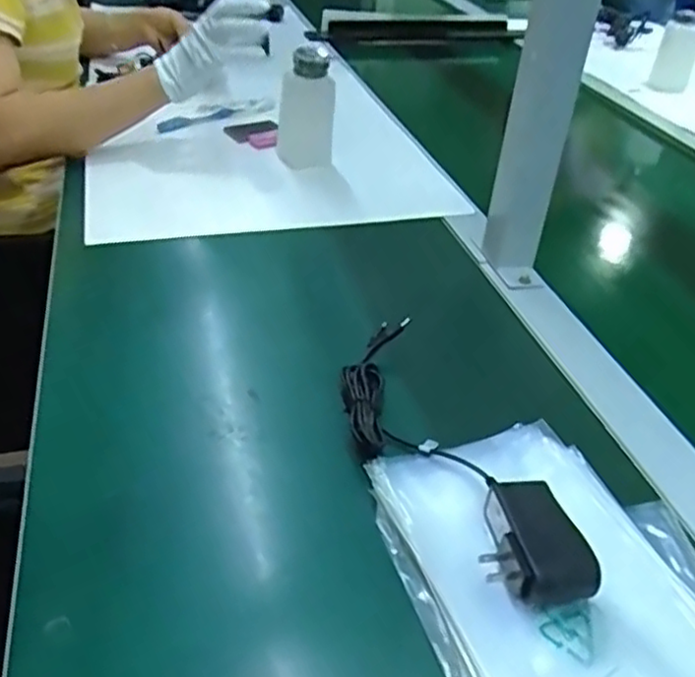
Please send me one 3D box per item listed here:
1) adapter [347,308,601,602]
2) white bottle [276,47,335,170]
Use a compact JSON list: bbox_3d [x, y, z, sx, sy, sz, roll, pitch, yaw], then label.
[{"bbox_3d":[0.058,0.074,0.466,0.084,0.028,0.251,-11,39,-21],"label":"adapter"},{"bbox_3d":[-0.048,-0.281,0.845,0.066,0.128,0.050,0,36,-7],"label":"white bottle"}]

